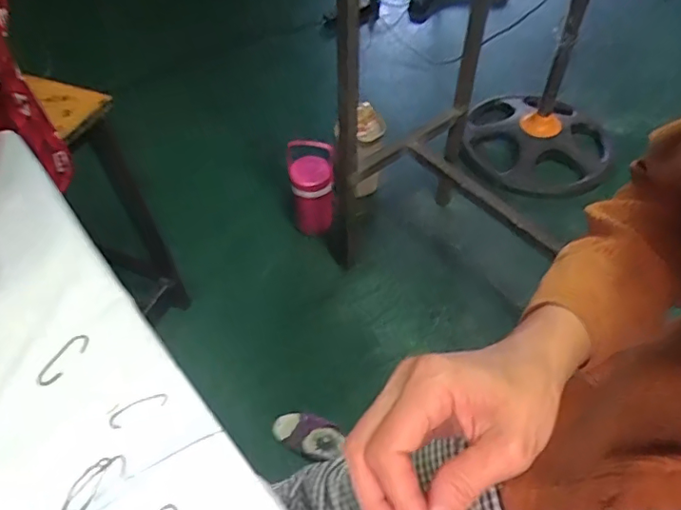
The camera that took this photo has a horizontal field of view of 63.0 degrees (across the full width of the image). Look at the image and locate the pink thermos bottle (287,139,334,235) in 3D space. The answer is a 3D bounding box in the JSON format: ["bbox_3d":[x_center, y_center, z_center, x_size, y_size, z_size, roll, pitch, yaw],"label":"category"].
[{"bbox_3d":[-0.073,-0.161,1.464,0.111,0.296,0.092,-3,51,-2],"label":"pink thermos bottle"}]

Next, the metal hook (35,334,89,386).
[{"bbox_3d":[-0.224,0.084,0.450,0.017,0.004,0.050,23,55,19],"label":"metal hook"}]

